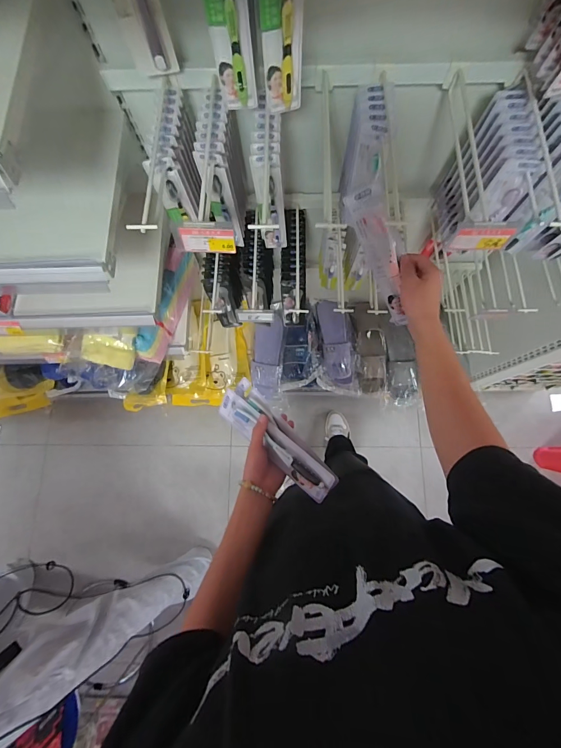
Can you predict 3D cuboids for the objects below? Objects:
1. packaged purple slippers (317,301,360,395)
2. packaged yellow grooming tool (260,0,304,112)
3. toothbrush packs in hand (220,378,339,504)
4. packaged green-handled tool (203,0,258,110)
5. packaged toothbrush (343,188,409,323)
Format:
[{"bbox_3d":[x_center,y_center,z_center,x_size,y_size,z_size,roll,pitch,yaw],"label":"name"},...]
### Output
[{"bbox_3d":[0.214,-0.101,1.322,0.162,0.066,0.370,-9,92,-1],"label":"packaged purple slippers"},{"bbox_3d":[0.002,-0.359,0.375,0.044,0.135,0.018,-2,77,1],"label":"packaged yellow grooming tool"},{"bbox_3d":[-0.009,0.105,0.561,0.071,0.037,0.238,-45,63,-8],"label":"toothbrush packs in hand"},{"bbox_3d":[-0.055,-0.366,0.370,0.043,0.155,0.017,6,78,3],"label":"packaged green-handled tool"},{"bbox_3d":[0.168,-0.180,0.545,0.021,0.056,0.226,-50,125,-31],"label":"packaged toothbrush"}]

